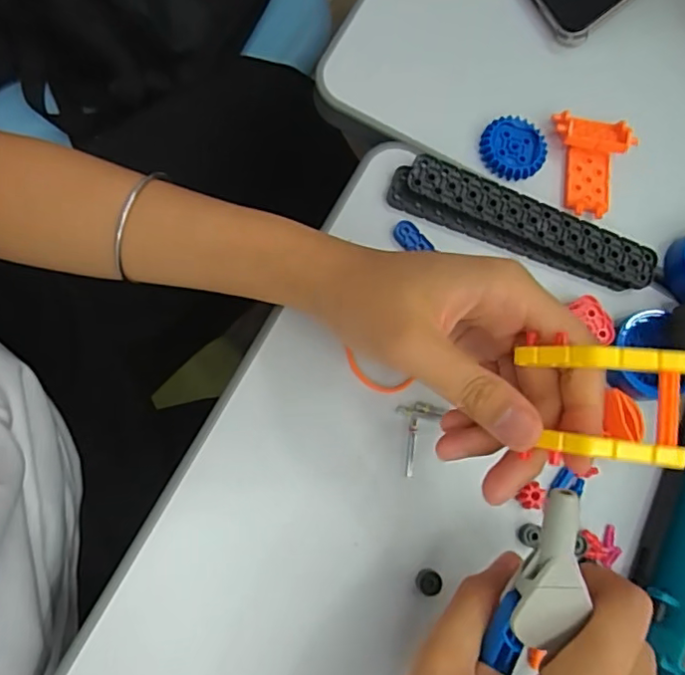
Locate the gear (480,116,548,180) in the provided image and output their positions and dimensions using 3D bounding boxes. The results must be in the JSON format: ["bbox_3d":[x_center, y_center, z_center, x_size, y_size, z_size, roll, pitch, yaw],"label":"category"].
[{"bbox_3d":[0.103,-0.114,0.346,0.037,0.013,0.037,1,80,-6],"label":"gear"}]

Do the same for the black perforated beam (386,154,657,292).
[{"bbox_3d":[0.104,-0.064,0.327,0.155,0.021,0.036,21,78,-2],"label":"black perforated beam"}]

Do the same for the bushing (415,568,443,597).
[{"bbox_3d":[0.043,0.122,0.283,0.012,0.009,0.011,1,80,-6],"label":"bushing"}]

